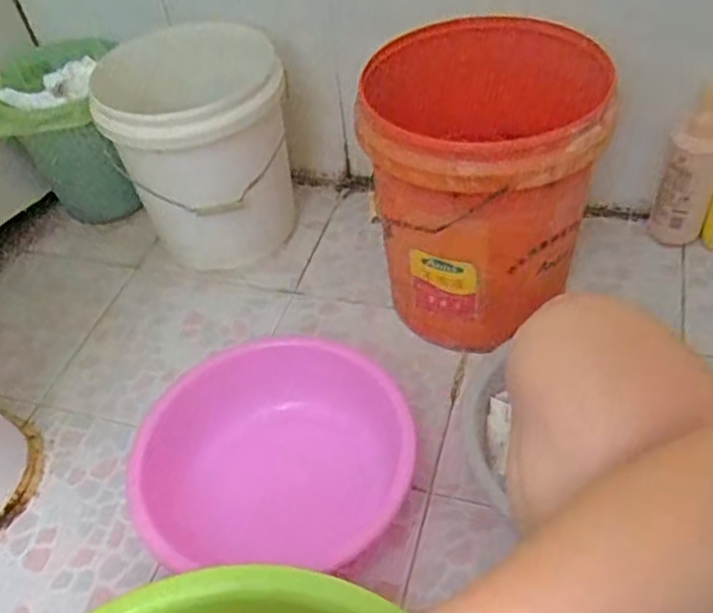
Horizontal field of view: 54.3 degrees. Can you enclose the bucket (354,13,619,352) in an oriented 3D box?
[{"bbox_3d":[0.184,-0.154,0.973,0.271,0.389,0.310,13,50,20],"label":"bucket"}]

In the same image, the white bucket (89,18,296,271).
[{"bbox_3d":[-0.234,-0.249,1.124,0.249,0.332,0.247,-11,46,-2],"label":"white bucket"}]

